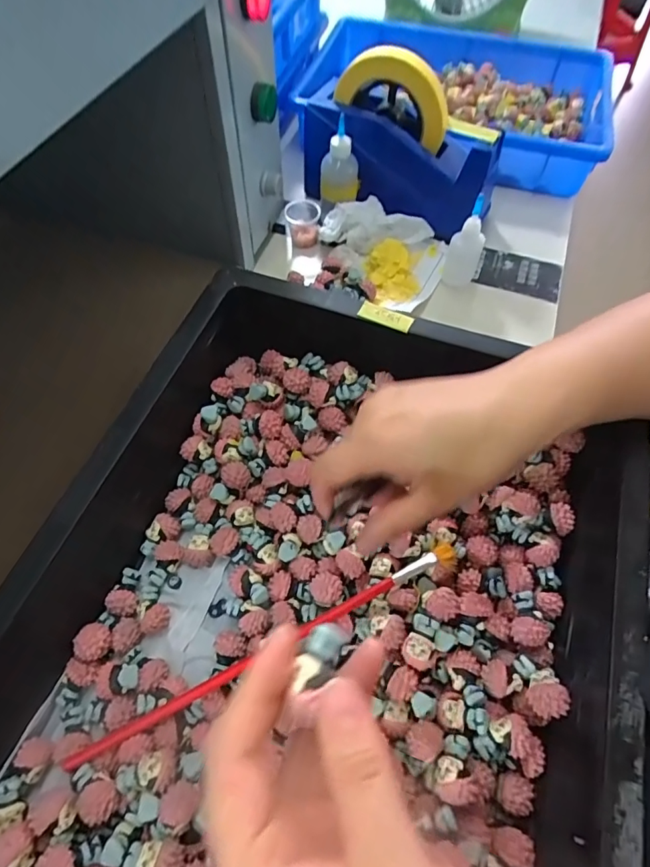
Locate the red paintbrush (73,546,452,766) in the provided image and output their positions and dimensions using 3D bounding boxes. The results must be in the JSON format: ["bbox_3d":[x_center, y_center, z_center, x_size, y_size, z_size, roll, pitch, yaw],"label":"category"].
[{"bbox_3d":[-0.030,0.124,0.280,0.247,0.010,0.013,-23,63,-14],"label":"red paintbrush"}]

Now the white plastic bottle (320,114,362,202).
[{"bbox_3d":[0.016,-0.274,0.486,0.039,0.072,0.032,11,61,5],"label":"white plastic bottle"}]

